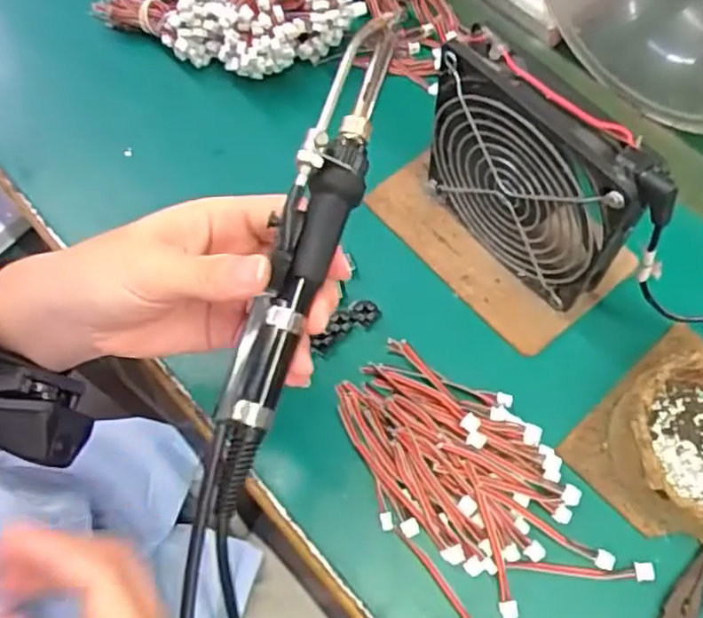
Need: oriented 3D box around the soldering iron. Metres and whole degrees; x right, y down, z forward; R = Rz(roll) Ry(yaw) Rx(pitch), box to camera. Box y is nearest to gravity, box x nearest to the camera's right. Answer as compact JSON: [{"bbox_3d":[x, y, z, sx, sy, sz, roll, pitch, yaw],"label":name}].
[{"bbox_3d":[-0.018,-0.021,0.261,0.021,0.024,0.206,16,79,11],"label":"soldering iron"}]

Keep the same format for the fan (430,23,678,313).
[{"bbox_3d":[0.094,-0.063,0.359,0.027,0.129,0.128,-35,68,-13],"label":"fan"}]

